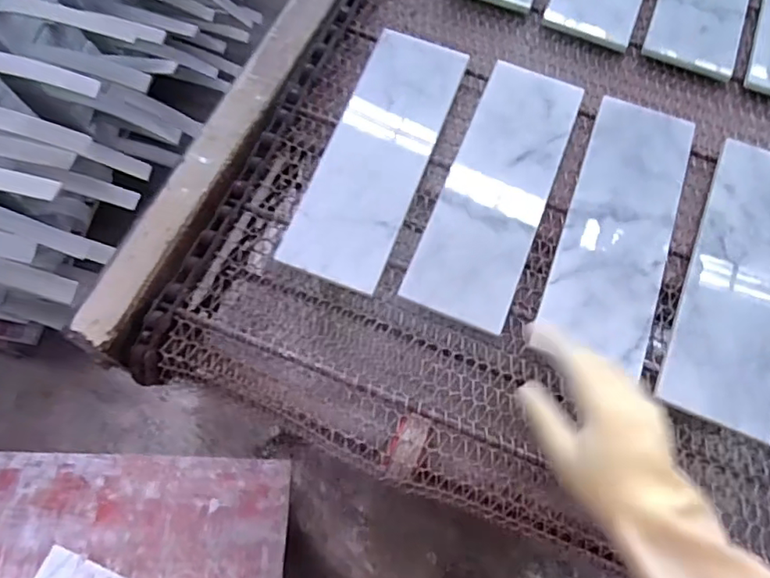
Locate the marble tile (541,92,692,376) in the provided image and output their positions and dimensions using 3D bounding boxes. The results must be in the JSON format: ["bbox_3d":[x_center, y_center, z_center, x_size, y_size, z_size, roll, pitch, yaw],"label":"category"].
[{"bbox_3d":[0.246,-0.071,0.594,0.106,0.017,0.302,19,67,8],"label":"marble tile"}]

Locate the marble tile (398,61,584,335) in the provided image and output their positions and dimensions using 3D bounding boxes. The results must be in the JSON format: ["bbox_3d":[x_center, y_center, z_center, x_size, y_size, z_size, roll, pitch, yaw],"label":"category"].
[{"bbox_3d":[0.121,-0.110,0.605,0.104,0.013,0.311,21,67,8],"label":"marble tile"}]

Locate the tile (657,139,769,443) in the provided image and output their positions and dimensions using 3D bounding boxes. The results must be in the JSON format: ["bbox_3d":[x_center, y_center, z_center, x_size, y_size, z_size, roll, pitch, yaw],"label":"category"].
[{"bbox_3d":[0.366,-0.011,0.577,0.106,0.022,0.315,23,67,10],"label":"tile"}]

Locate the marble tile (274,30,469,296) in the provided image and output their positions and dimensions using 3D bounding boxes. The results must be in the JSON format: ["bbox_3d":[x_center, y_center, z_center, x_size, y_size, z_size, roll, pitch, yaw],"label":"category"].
[{"bbox_3d":[-0.005,-0.151,0.620,0.107,0.015,0.316,18,66,7],"label":"marble tile"}]

